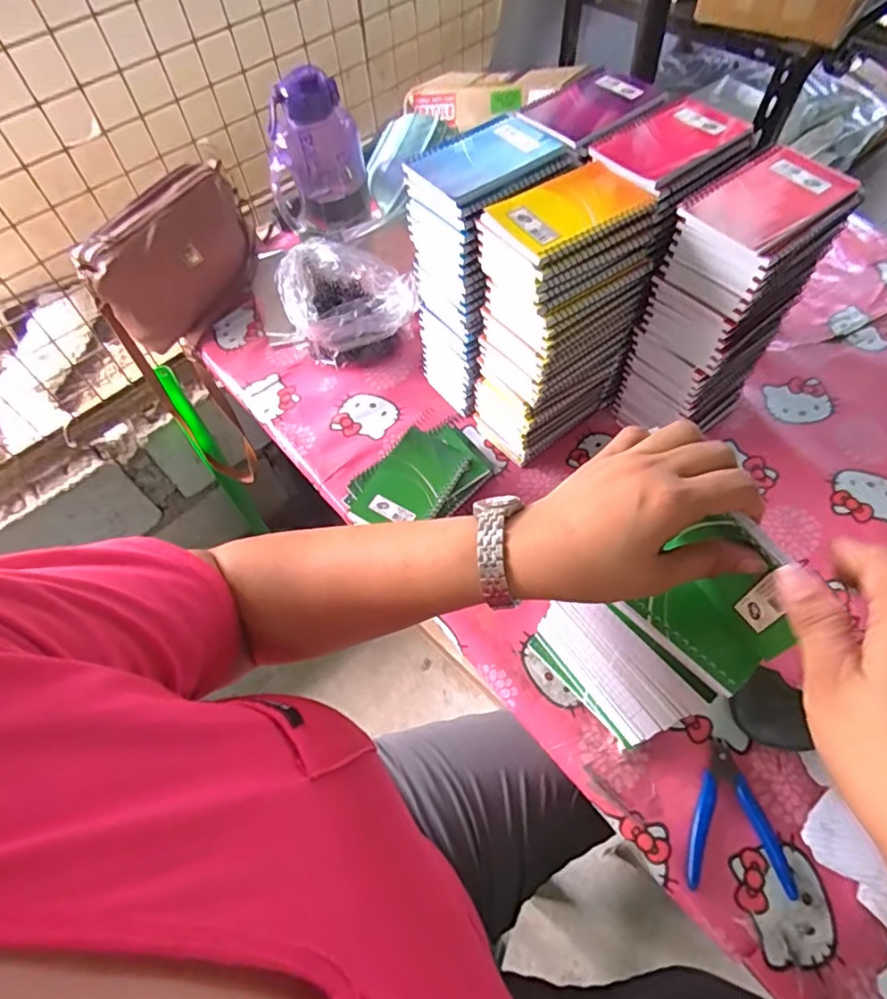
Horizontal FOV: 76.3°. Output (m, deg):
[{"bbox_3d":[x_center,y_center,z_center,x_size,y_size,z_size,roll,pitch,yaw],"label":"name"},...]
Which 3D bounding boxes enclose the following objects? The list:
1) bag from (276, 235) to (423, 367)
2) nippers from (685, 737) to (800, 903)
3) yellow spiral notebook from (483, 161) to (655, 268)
[{"bbox_3d":[-0.132,-0.258,0.770,0.179,0.108,0.131,10,60,10],"label":"bag"},{"bbox_3d":[0.254,0.275,0.493,0.085,0.007,0.114,4,60,7],"label":"nippers"},{"bbox_3d":[0.108,-0.254,0.498,0.130,0.018,0.085,-31,62,-14],"label":"yellow spiral notebook"}]

